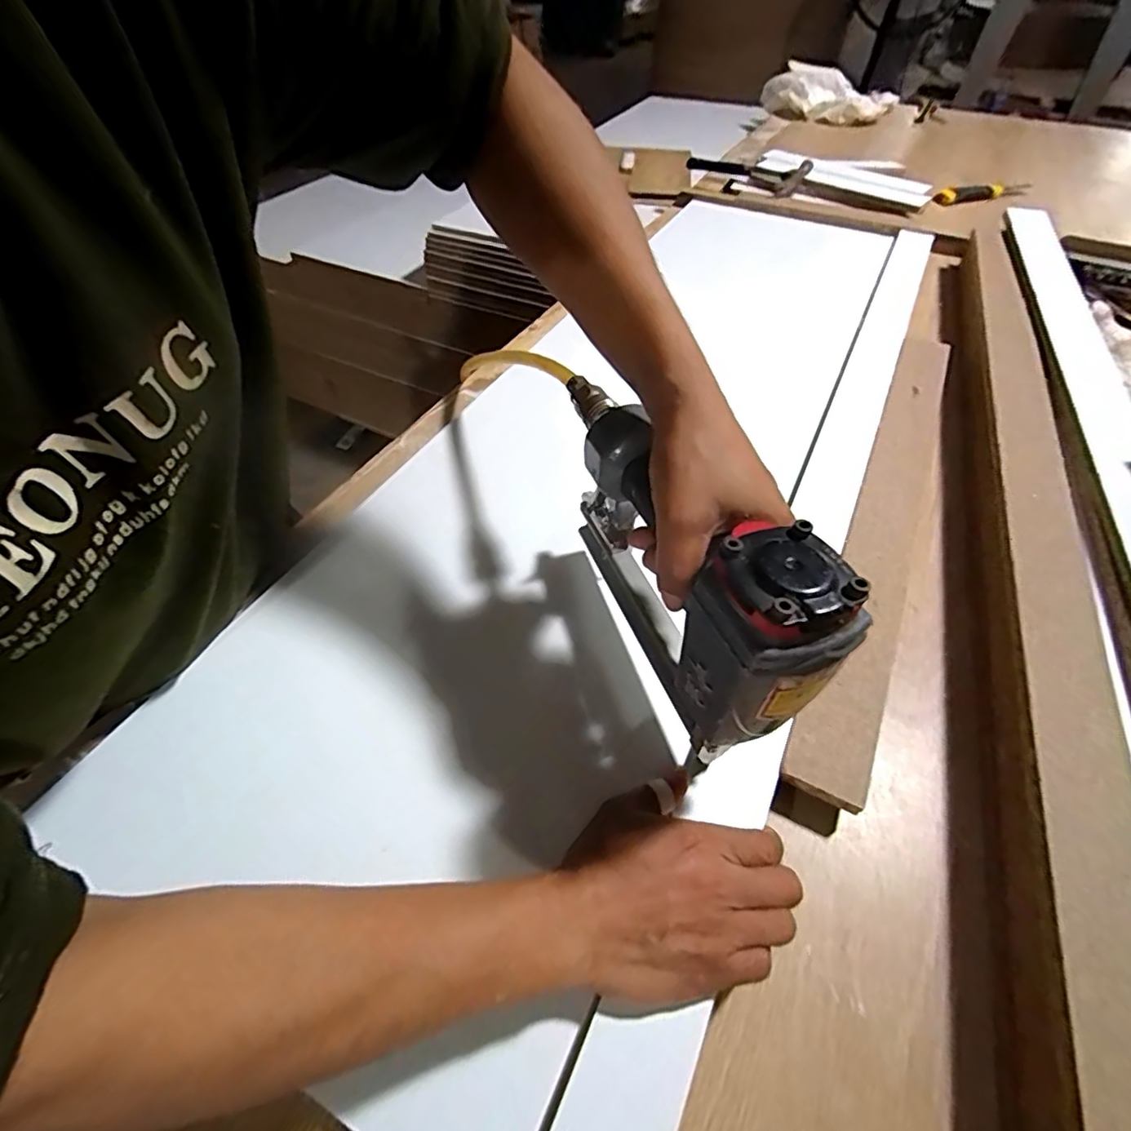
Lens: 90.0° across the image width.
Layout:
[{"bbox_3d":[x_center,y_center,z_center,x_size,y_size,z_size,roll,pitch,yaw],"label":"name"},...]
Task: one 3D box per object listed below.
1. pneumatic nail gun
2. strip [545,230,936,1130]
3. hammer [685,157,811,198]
[{"bbox_3d":[0.062,-0.015,0.342,0.054,0.161,0.252,-12,52,-10],"label":"pneumatic nail gun"},{"bbox_3d":[0.272,-0.114,0.554,0.052,0.037,1.193,22,54,17],"label":"strip"},{"bbox_3d":[0.332,-0.739,1.060,0.238,0.054,0.064,35,58,26],"label":"hammer"}]

